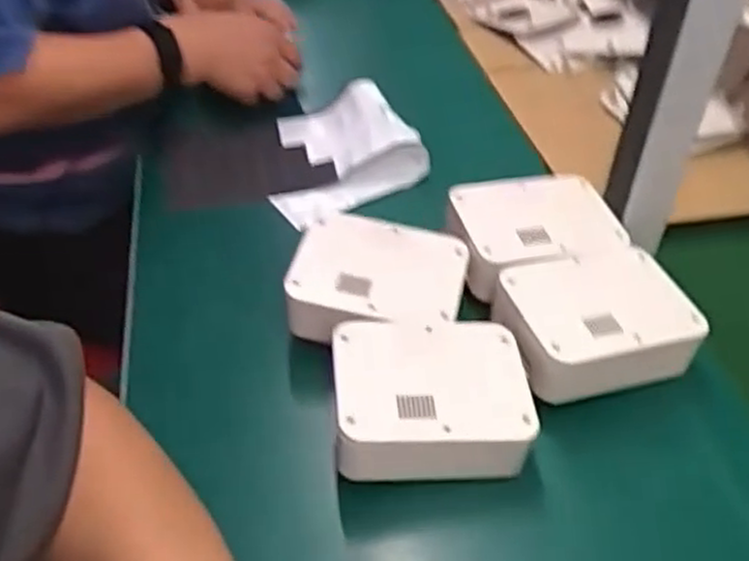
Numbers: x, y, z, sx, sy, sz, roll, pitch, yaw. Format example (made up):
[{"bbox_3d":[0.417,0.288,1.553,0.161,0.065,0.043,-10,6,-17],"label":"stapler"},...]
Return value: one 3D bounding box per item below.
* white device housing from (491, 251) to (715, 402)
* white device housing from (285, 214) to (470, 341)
[{"bbox_3d":[0.158,0.028,0.557,0.136,0.041,0.103,-9,43,-11],"label":"white device housing"},{"bbox_3d":[0.003,0.002,0.588,0.127,0.043,0.104,8,43,8],"label":"white device housing"}]

